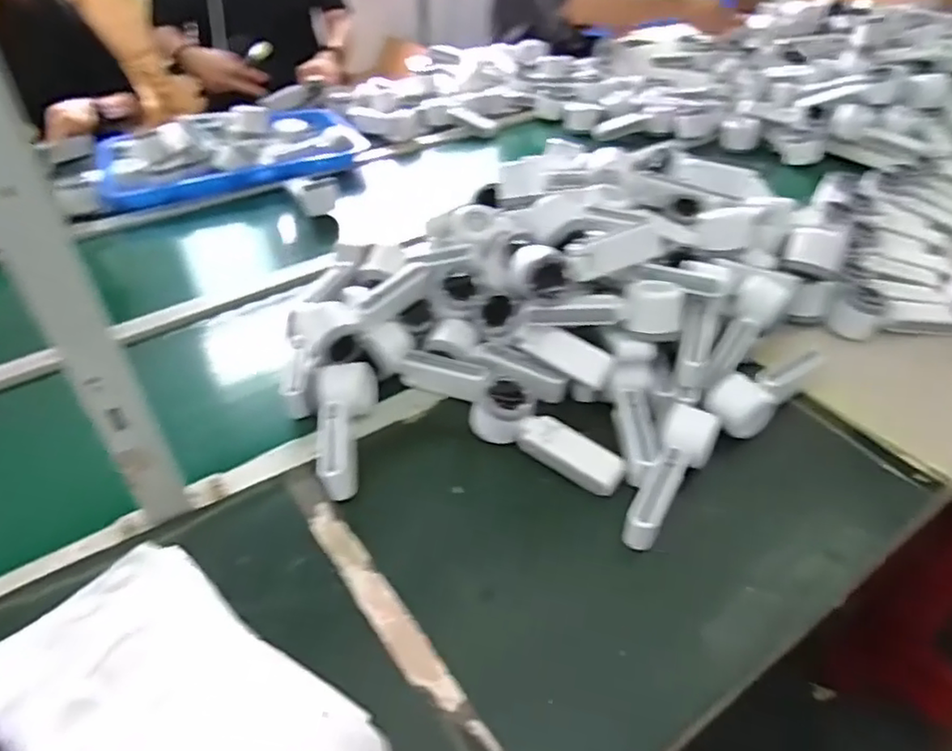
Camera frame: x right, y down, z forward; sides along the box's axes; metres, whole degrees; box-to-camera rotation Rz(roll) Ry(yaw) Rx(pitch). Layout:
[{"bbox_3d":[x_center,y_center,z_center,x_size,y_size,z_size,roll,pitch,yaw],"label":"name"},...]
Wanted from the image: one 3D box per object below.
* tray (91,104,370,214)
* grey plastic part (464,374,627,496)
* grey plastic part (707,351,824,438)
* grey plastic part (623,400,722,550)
[{"bbox_3d":[-0.494,-0.464,1.278,0.490,0.094,0.287,-23,46,-23],"label":"tray"},{"bbox_3d":[0.072,0.058,0.666,0.168,0.053,0.049,22,46,24],"label":"grey plastic part"},{"bbox_3d":[0.320,0.011,0.726,0.156,0.047,0.063,-30,49,-29],"label":"grey plastic part"},{"bbox_3d":[0.186,0.096,0.628,0.052,0.048,0.156,22,46,24],"label":"grey plastic part"}]

